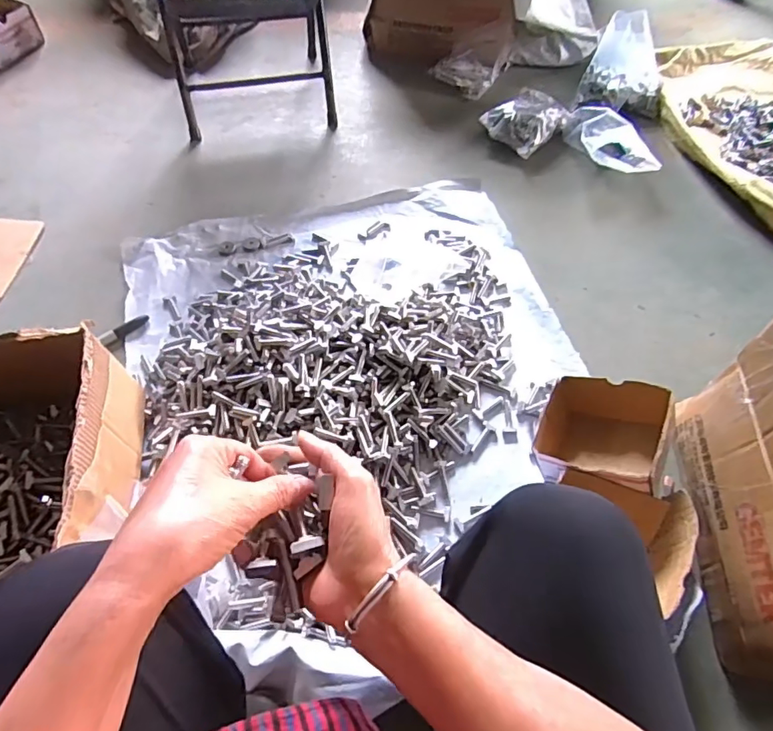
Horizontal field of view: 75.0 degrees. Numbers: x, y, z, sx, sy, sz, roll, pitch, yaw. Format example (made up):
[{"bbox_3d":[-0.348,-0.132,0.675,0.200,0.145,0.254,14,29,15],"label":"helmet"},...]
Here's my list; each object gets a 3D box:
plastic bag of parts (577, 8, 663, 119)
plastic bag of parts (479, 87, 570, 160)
[{"bbox_3d":[0.527,-0.635,1.084,0.176,0.167,0.144,22,61,12],"label":"plastic bag of parts"},{"bbox_3d":[0.303,-0.532,1.095,0.168,0.063,0.134,-40,67,-22],"label":"plastic bag of parts"}]

